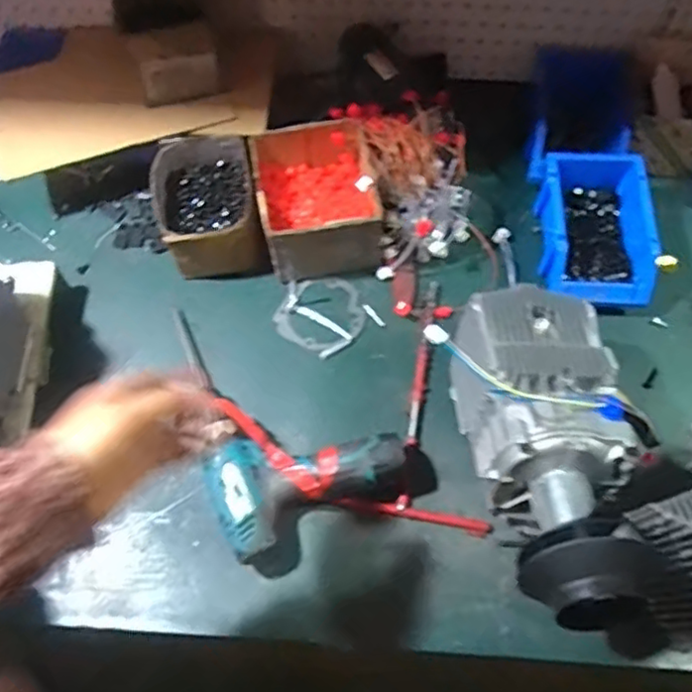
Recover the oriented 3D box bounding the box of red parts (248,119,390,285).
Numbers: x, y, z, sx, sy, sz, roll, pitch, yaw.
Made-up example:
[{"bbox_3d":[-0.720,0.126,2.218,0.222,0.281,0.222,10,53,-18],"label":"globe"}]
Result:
[{"bbox_3d":[-0.033,-0.171,0.764,0.140,0.102,0.157,-15,65,-6],"label":"box of red parts"}]

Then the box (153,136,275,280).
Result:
[{"bbox_3d":[-0.165,-0.165,0.770,0.116,0.092,0.159,-13,65,-5],"label":"box"}]

